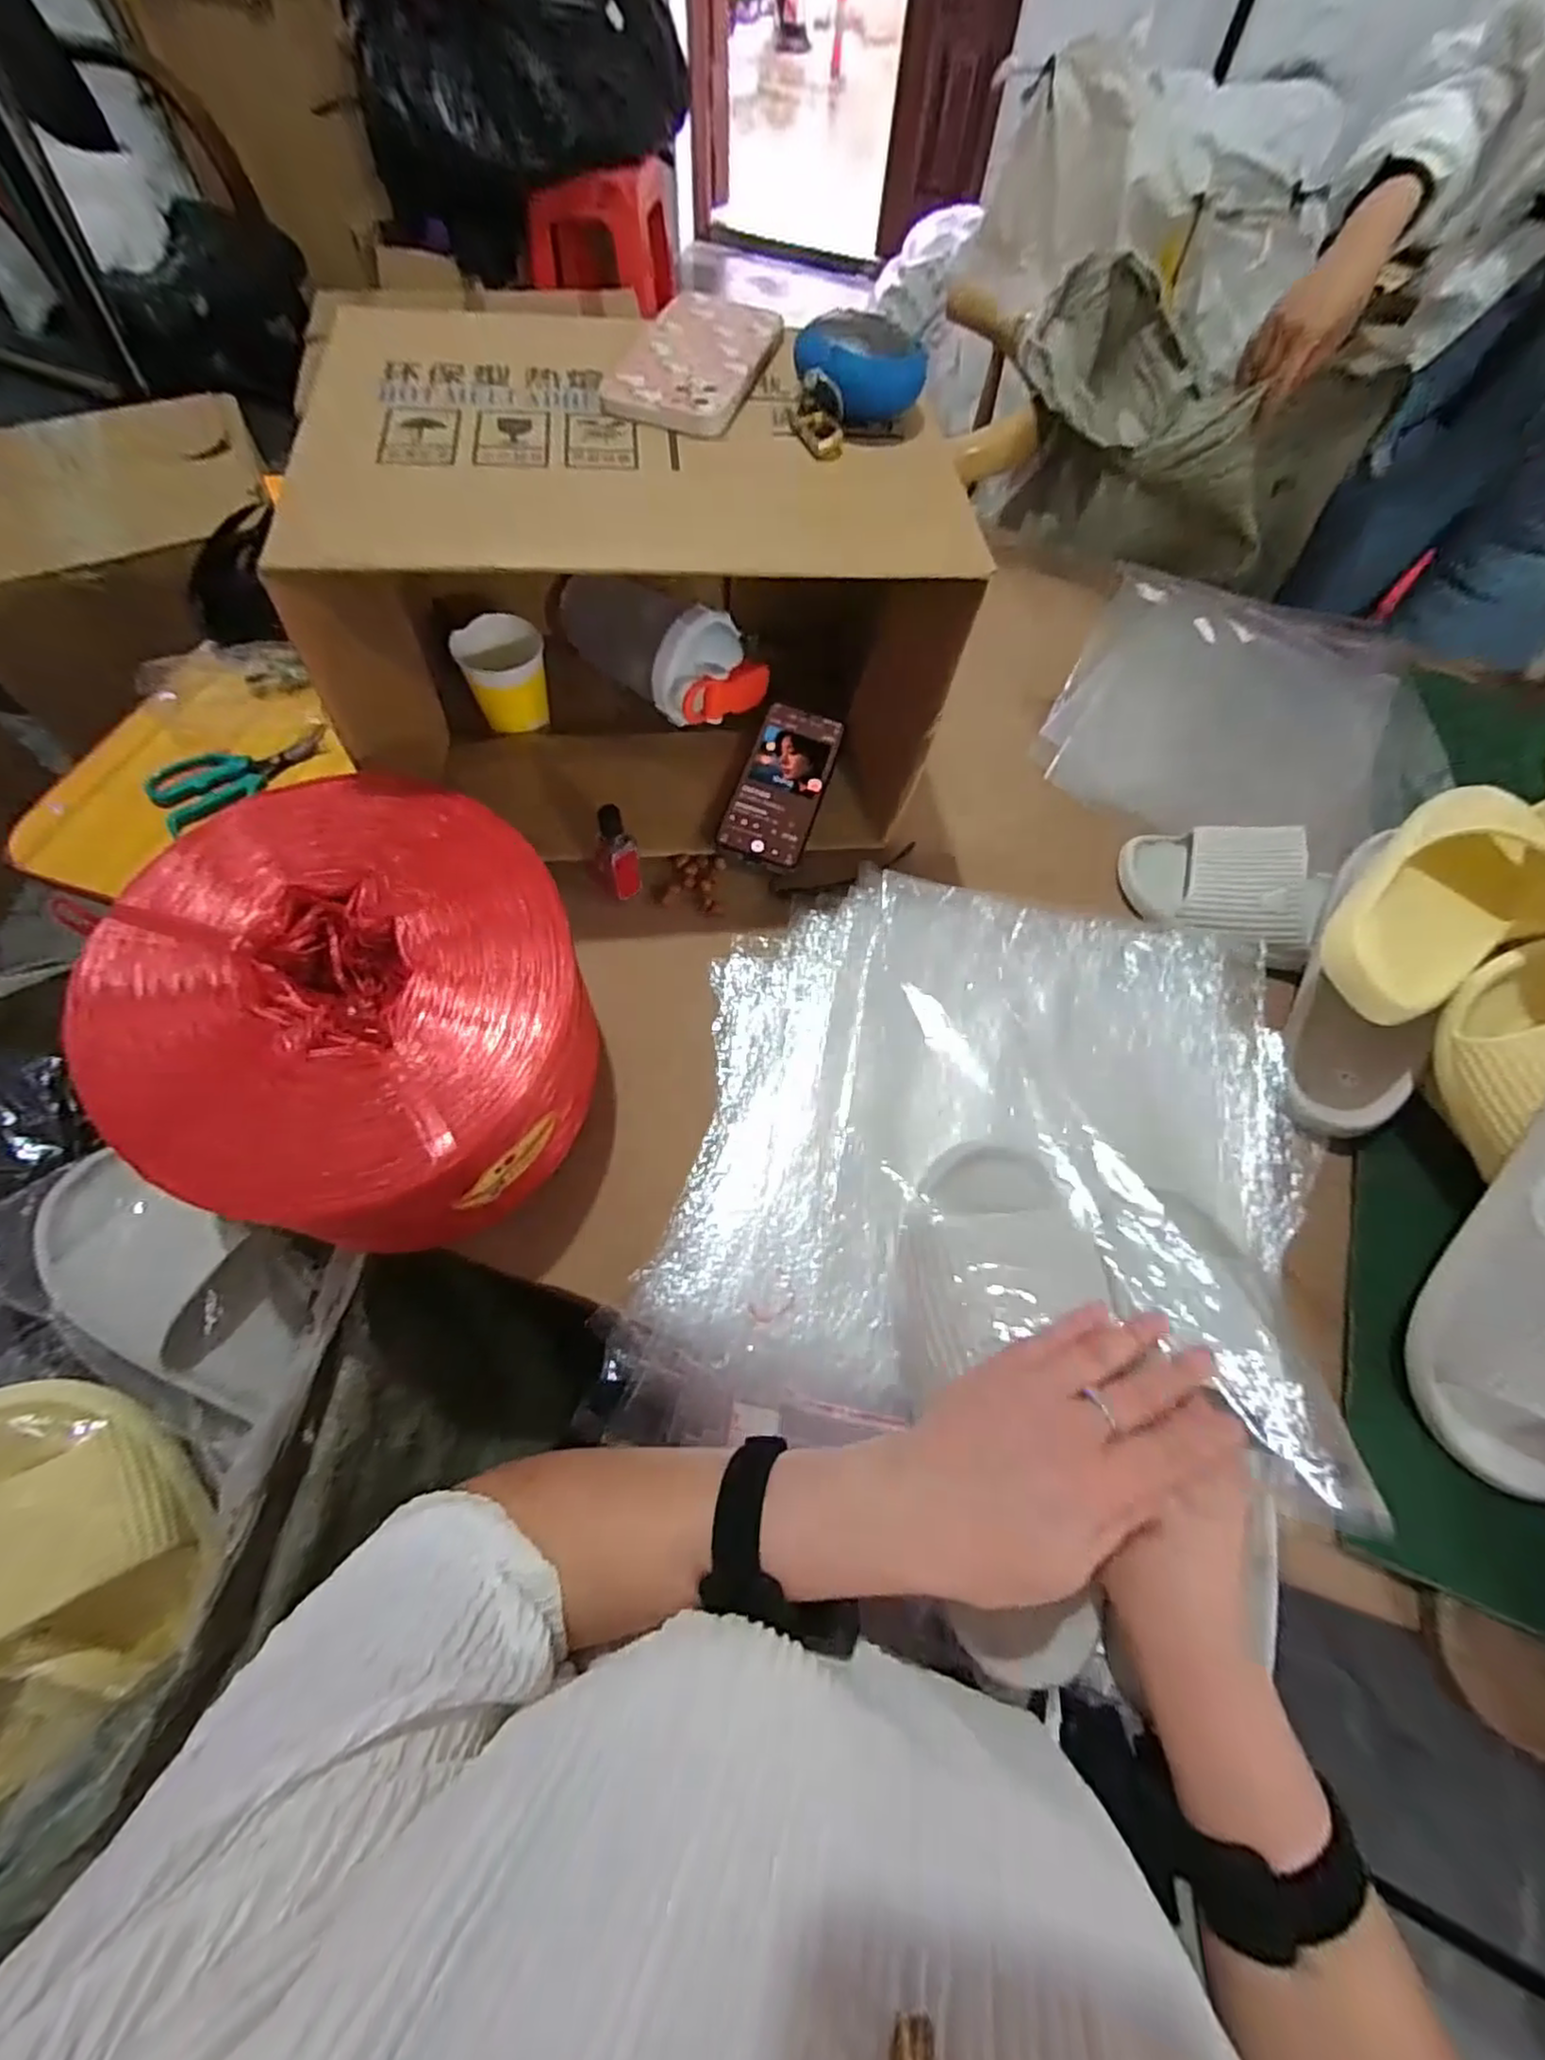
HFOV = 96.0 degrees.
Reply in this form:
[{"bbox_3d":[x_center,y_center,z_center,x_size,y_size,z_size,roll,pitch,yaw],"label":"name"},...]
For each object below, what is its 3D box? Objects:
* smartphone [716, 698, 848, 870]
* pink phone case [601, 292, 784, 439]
[{"bbox_3d":[0.009,-0.216,0.608,0.073,0.004,0.155,18,73,1],"label":"smartphone"},{"bbox_3d":[-0.048,-0.450,0.465,0.080,0.012,0.165,17,64,5],"label":"pink phone case"}]

